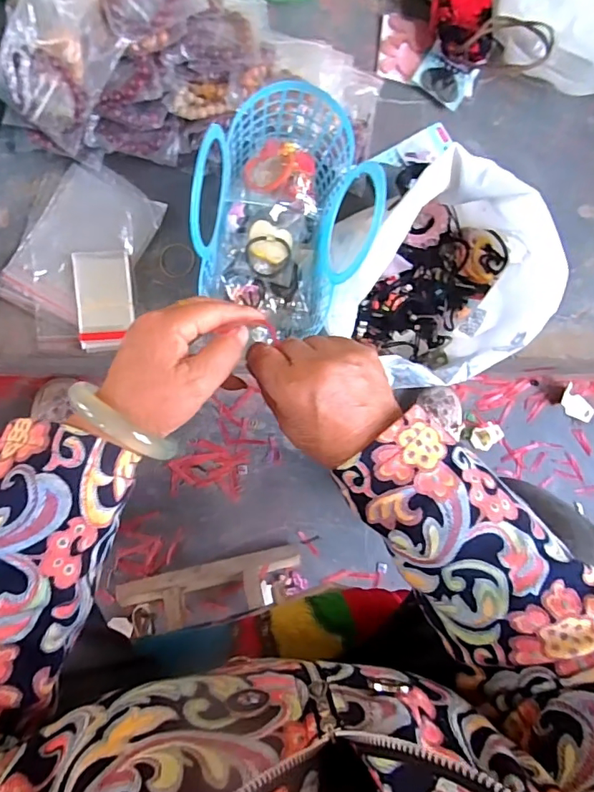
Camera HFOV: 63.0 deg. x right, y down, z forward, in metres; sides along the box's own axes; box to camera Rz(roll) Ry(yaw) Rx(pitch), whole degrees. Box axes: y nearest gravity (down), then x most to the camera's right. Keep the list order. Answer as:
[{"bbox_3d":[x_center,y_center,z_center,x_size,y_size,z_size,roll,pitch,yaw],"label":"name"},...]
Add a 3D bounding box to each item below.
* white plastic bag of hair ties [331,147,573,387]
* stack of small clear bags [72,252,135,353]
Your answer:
[{"bbox_3d":[0.157,-0.136,0.580,0.225,0.173,0.242,19,84,-6],"label":"white plastic bag of hair ties"},{"bbox_3d":[-0.237,-0.120,0.597,0.065,0.006,0.113,-5,87,-8],"label":"stack of small clear bags"}]

